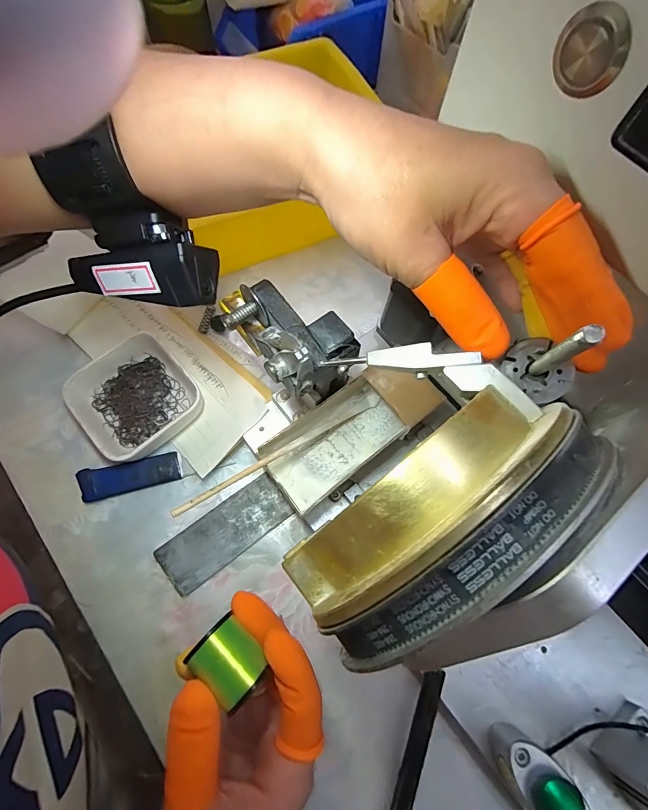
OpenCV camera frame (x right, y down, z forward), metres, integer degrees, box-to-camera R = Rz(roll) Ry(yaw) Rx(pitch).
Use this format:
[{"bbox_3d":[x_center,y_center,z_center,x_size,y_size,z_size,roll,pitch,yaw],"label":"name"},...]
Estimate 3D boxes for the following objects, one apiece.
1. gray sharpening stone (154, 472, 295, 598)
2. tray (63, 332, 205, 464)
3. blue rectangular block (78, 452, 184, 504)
[{"bbox_3d":[-0.071,0.093,0.283,0.095,0.005,0.038,-35,75,-13],"label":"gray sharpening stone"},{"bbox_3d":[-0.143,-0.003,0.300,0.081,0.028,0.081,-38,76,-14],"label":"tray"},{"bbox_3d":[-0.145,0.053,0.291,0.072,0.010,0.022,-13,71,-7],"label":"blue rectangular block"}]

